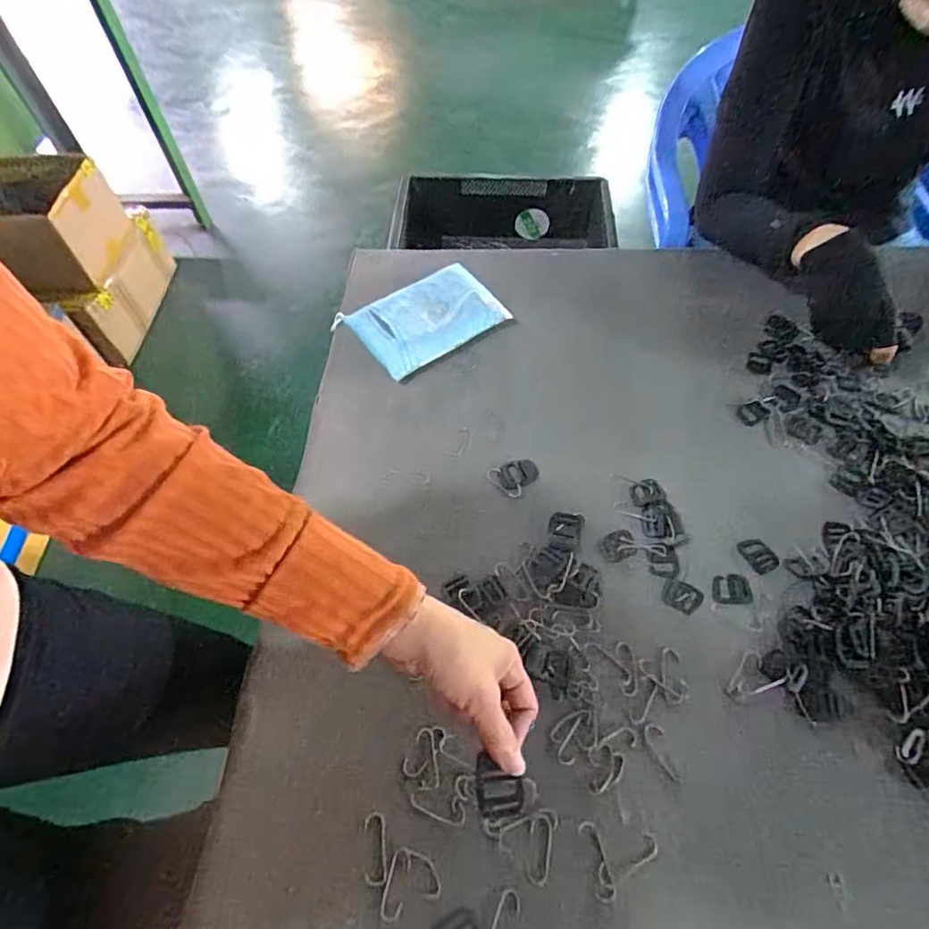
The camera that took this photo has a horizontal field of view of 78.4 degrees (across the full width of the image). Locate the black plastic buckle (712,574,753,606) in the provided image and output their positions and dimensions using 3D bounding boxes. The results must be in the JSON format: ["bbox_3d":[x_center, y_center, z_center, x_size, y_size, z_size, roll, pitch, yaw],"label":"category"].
[{"bbox_3d":[0.236,0.110,0.502,0.035,0.004,0.027,1,56,3],"label":"black plastic buckle"}]

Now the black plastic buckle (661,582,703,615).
[{"bbox_3d":[0.191,0.116,0.499,0.032,0.004,0.026,25,61,17],"label":"black plastic buckle"}]

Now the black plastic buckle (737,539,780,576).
[{"bbox_3d":[0.268,0.082,0.517,0.025,0.004,0.034,-27,59,-15],"label":"black plastic buckle"}]

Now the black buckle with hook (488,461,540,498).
[{"bbox_3d":[0.051,0.014,0.571,0.050,0.011,0.034,-10,56,-5],"label":"black buckle with hook"}]

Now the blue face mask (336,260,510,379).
[{"bbox_3d":[-0.050,-0.177,0.688,0.168,0.034,0.129,-33,61,-19],"label":"blue face mask"}]

